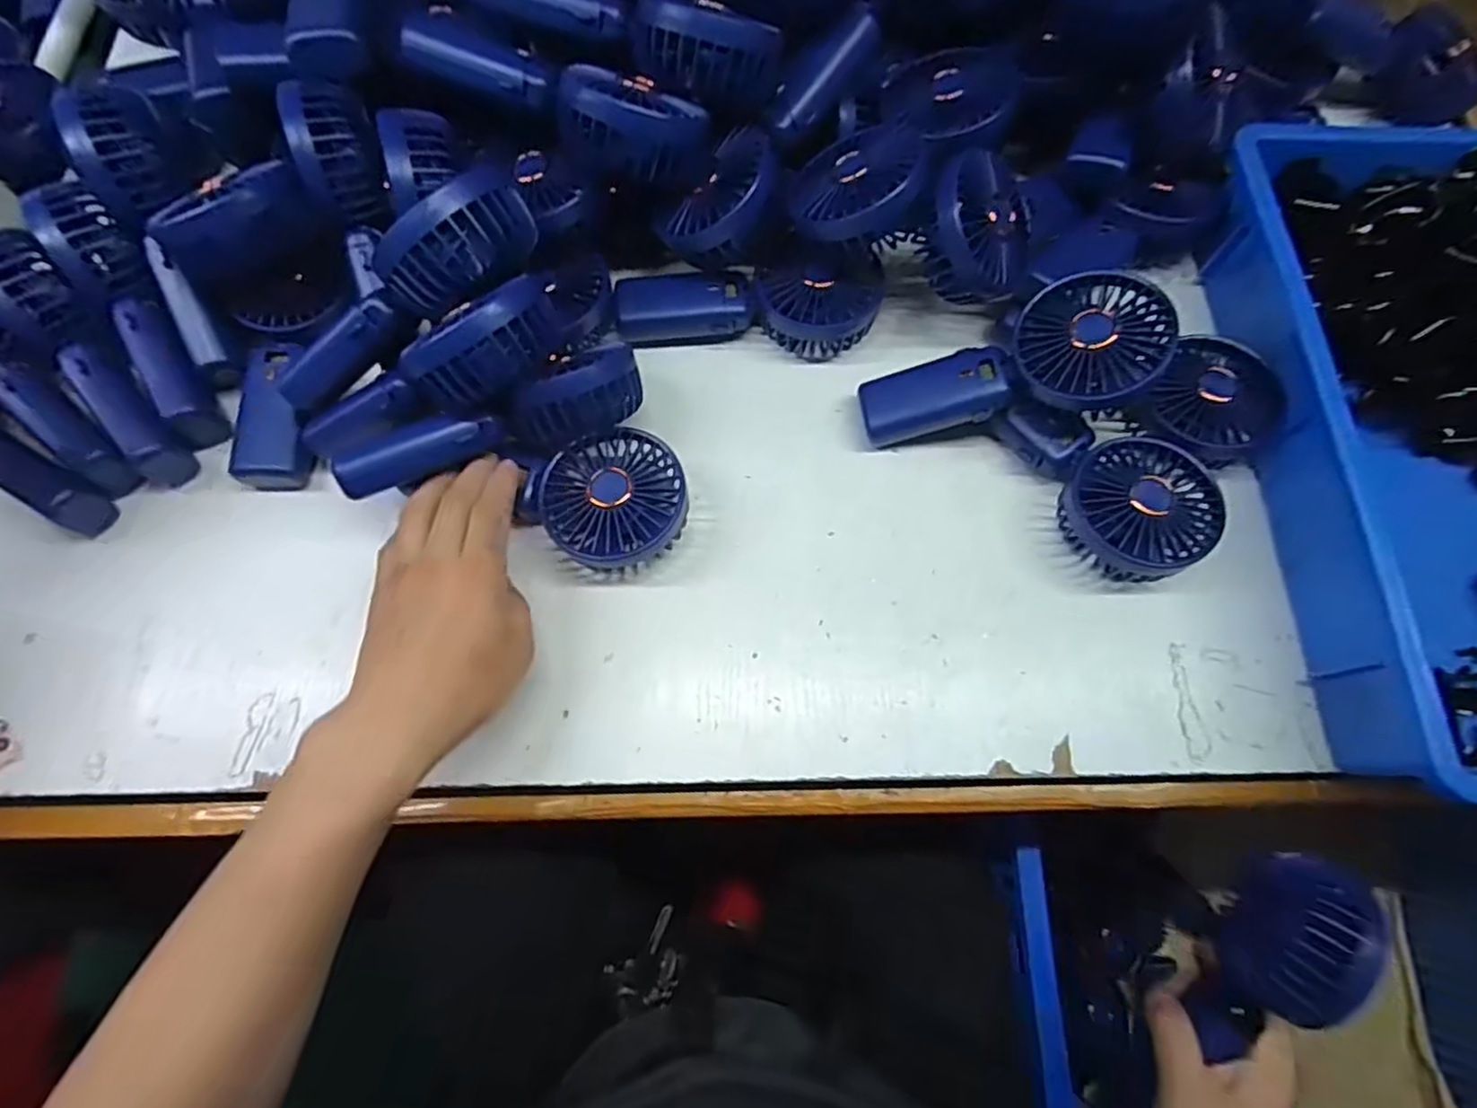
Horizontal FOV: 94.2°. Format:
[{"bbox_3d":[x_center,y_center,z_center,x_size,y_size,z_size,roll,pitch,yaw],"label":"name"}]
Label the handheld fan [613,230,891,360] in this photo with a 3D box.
[{"bbox_3d":[0.007,-0.168,0.464,0.177,0.054,0.053,1,70,0],"label":"handheld fan"}]

